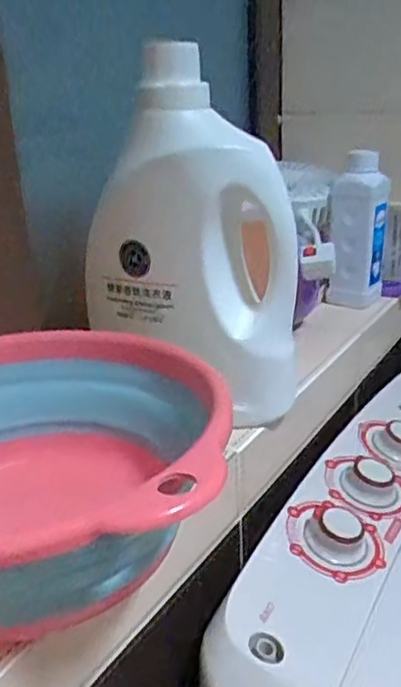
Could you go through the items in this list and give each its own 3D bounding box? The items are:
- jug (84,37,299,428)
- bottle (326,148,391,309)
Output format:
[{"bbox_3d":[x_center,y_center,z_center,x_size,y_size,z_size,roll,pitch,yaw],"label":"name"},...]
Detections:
[{"bbox_3d":[-0.012,-0.088,0.581,0.186,0.289,0.082,4,22,17],"label":"jug"},{"bbox_3d":[0.212,-0.152,0.895,0.076,0.192,0.075,2,21,13],"label":"bottle"}]

